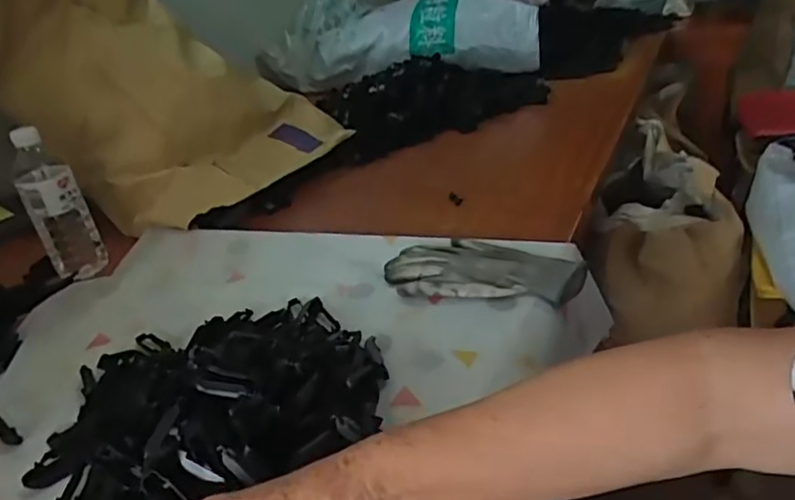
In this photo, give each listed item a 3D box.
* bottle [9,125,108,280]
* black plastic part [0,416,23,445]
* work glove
[{"bbox_3d":[-0.471,-0.066,0.827,0.072,0.193,0.055,-23,31,-25],"label":"bottle"},{"bbox_3d":[-0.379,0.170,0.574,0.054,0.010,0.013,35,44,16],"label":"black plastic part"},{"bbox_3d":[0.098,0.024,0.693,0.221,0.024,0.106,0,29,17],"label":"work glove"}]

